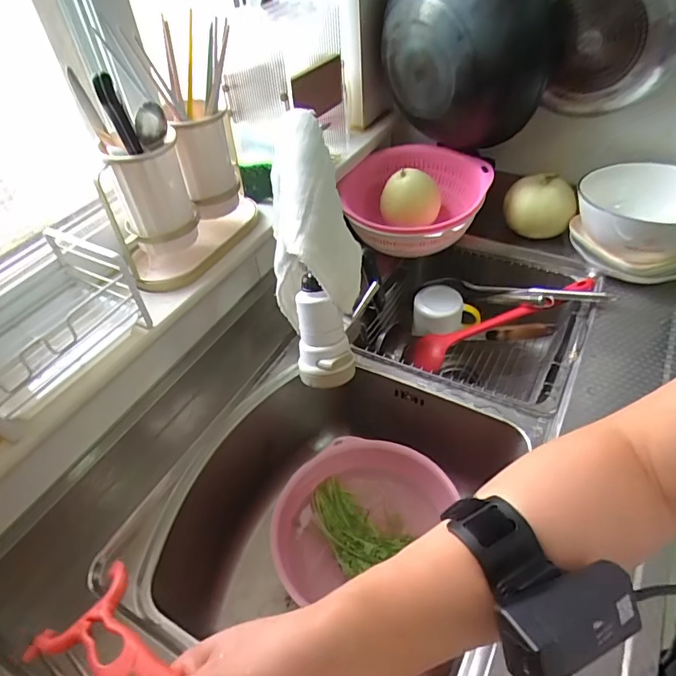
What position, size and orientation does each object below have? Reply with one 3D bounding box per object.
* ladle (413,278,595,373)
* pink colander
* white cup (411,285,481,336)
[{"bbox_3d":[0.268,-0.022,0.806,0.317,0.034,0.074,-22,44,10],"label":"ladle"},{"bbox_3d":[0.121,-0.230,0.856,0.246,0.129,0.220,22,51,26],"label":"pink colander"},{"bbox_3d":[0.190,-0.038,0.862,0.113,0.075,0.077,13,47,18],"label":"white cup"}]

